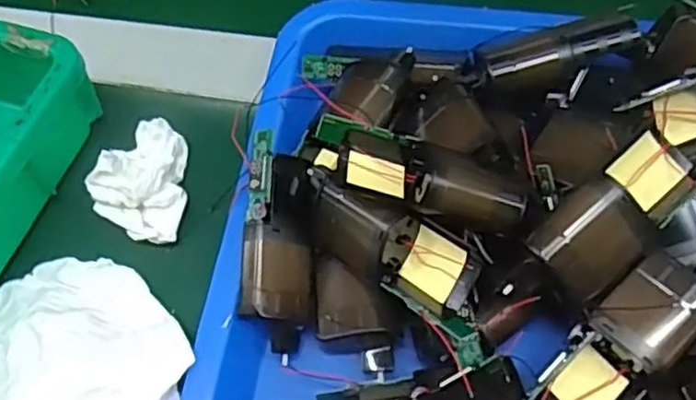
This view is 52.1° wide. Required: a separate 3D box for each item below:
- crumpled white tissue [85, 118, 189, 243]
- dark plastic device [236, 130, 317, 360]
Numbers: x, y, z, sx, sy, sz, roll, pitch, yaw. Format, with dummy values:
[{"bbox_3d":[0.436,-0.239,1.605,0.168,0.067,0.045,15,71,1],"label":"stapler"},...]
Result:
[{"bbox_3d":[-0.104,-0.016,0.364,0.043,0.032,0.064,10,62,9],"label":"crumpled white tissue"},{"bbox_3d":[-0.031,0.020,0.326,0.032,0.030,0.096,-2,77,2],"label":"dark plastic device"}]

